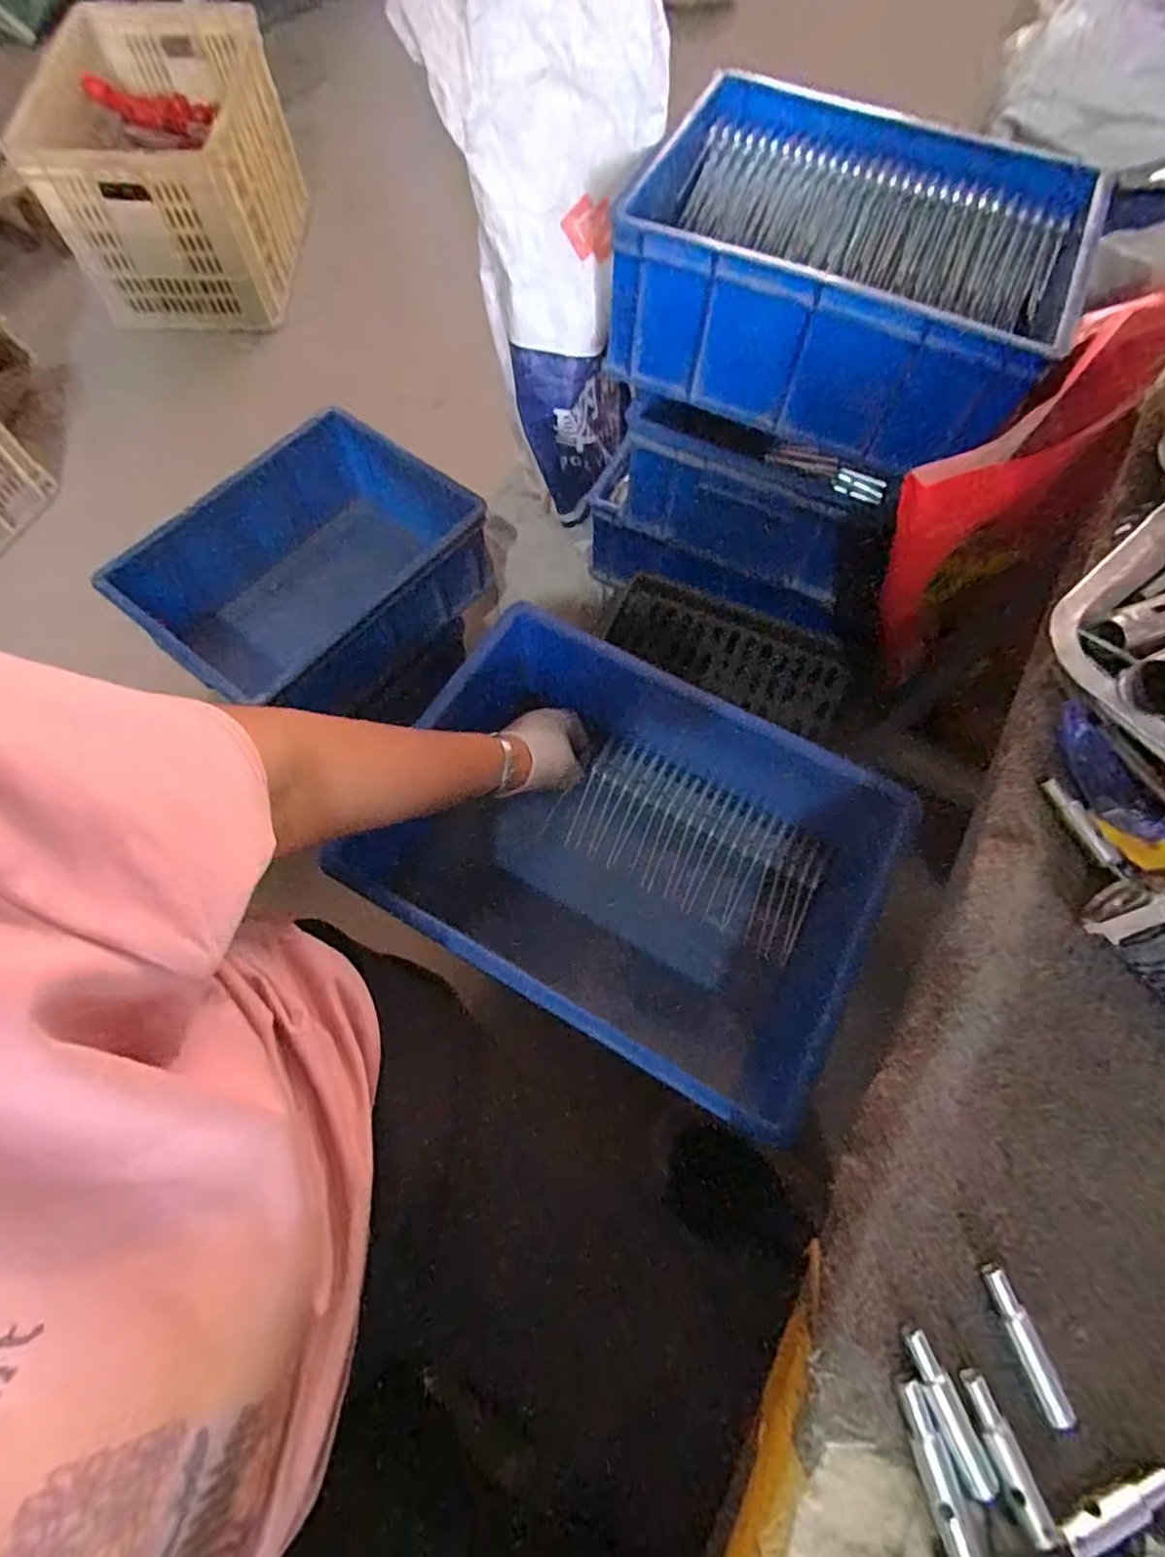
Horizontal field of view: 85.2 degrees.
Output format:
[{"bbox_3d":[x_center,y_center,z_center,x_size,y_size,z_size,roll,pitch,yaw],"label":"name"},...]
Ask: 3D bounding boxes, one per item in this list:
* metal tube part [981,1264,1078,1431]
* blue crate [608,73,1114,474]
[{"bbox_3d":[0.177,0.227,0.255,0.011,0.012,0.052,-16,69,-8],"label":"metal tube part"},{"bbox_3d":[0.251,-0.505,0.650,0.420,0.166,0.266,20,69,7],"label":"blue crate"}]

